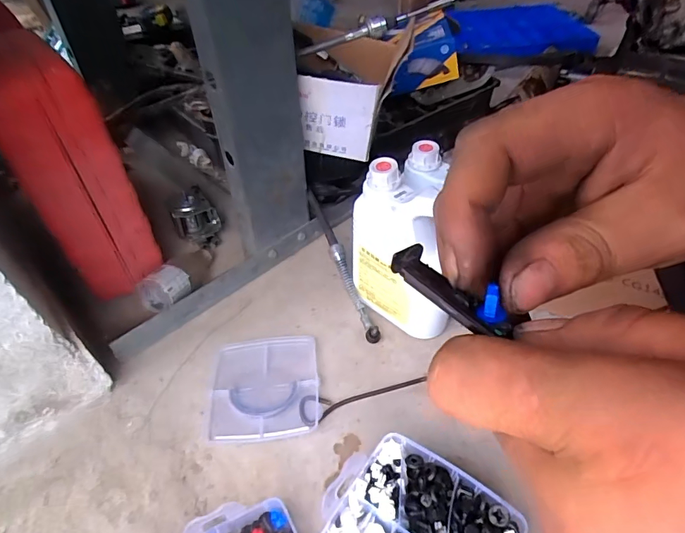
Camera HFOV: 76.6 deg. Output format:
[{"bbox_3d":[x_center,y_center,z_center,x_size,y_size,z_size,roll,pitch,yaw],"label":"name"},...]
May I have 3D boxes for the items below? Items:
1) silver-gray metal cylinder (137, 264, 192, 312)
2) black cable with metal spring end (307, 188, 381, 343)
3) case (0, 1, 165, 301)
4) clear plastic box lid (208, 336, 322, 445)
[{"bbox_3d":[-0.283,0.043,0.701,0.075,0.071,0.065,-31,53,-25],"label":"silver-gray metal cylinder"},{"bbox_3d":[0.000,-0.006,0.708,0.020,0.035,0.275,-18,67,-14],"label":"black cable with metal spring end"},{"bbox_3d":[-0.453,-0.187,0.689,0.119,0.355,0.369,-31,53,-25],"label":"case"},{"bbox_3d":[-0.110,0.169,0.617,0.149,0.012,0.154,-5,46,-2],"label":"clear plastic box lid"}]

